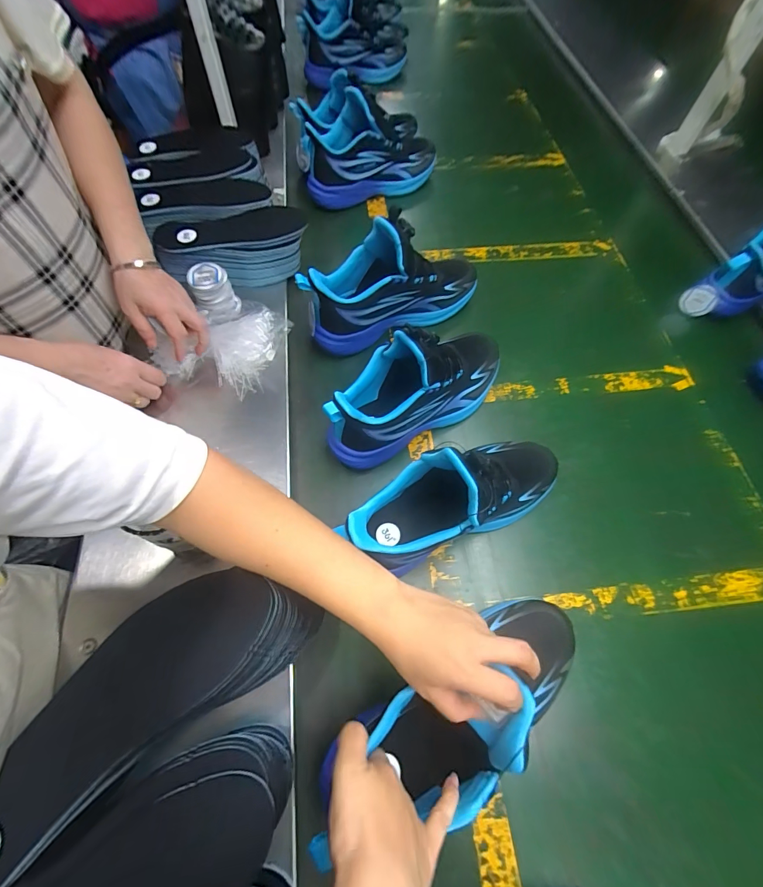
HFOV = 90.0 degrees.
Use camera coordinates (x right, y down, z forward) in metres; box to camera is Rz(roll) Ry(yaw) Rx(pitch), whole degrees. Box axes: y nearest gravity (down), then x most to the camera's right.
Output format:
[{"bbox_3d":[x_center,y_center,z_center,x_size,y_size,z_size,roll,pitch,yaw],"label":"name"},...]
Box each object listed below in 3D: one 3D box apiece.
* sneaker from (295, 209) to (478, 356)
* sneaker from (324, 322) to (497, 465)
[{"bbox_3d":[0.019,-0.235,0.558,0.277,0.165,0.087,-27,67,-14],"label":"sneaker"},{"bbox_3d":[0.051,-0.076,0.491,0.269,0.145,0.089,-29,68,-15],"label":"sneaker"}]

